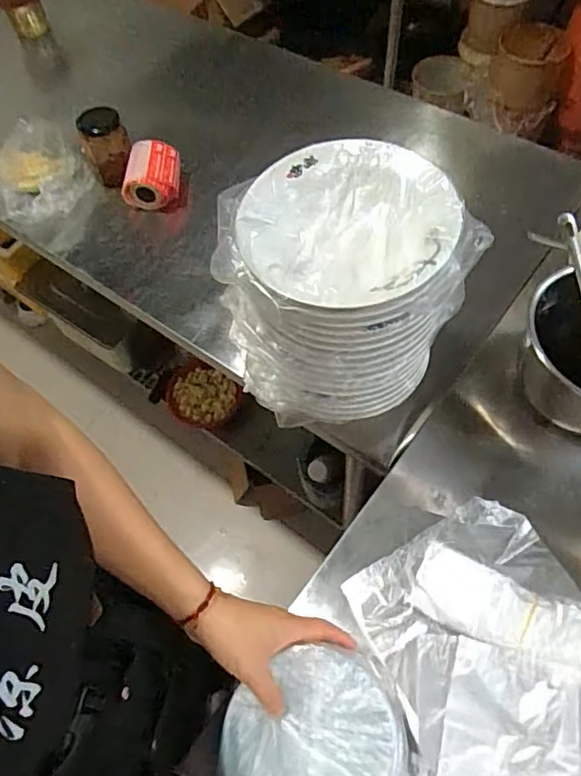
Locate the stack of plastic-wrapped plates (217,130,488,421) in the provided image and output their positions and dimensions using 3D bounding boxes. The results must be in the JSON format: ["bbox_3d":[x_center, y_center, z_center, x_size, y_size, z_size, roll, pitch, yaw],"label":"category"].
[{"bbox_3d":[0.048,-0.101,0.584,0.222,0.199,0.199,-21,61,-8],"label":"stack of plastic-wrapped plates"}]

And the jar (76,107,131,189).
[{"bbox_3d":[-0.282,-0.371,0.892,0.068,0.098,0.064,-2,60,3],"label":"jar"}]

